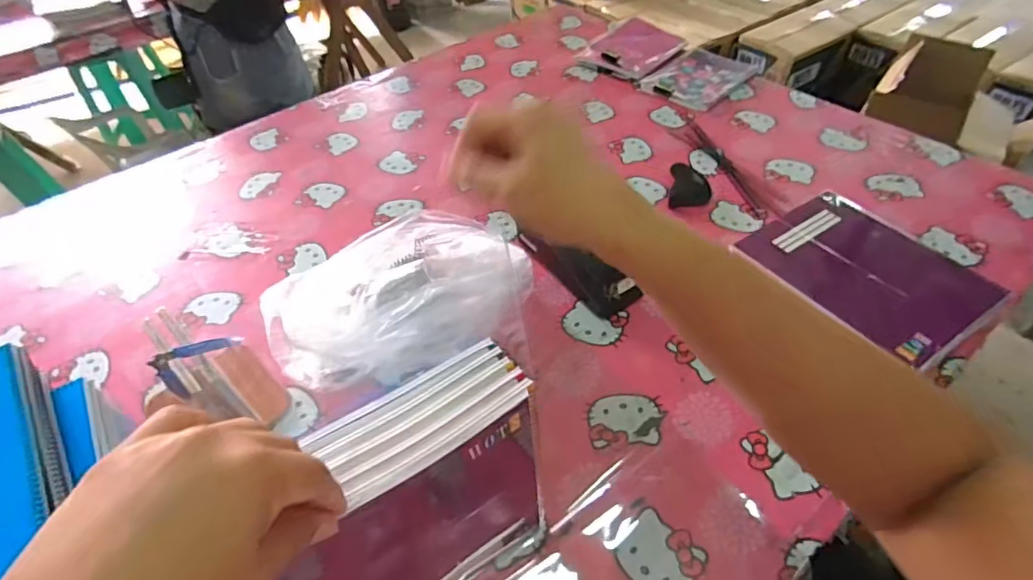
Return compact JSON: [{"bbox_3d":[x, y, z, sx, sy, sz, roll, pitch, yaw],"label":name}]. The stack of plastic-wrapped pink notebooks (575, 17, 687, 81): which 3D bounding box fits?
[{"bbox_3d":[0.263,-0.554,1.212,0.167,0.030,0.212,39,65,21],"label":"stack of plastic-wrapped pink notebooks"}]

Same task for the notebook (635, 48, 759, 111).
[{"bbox_3d":[0.392,-0.458,1.139,0.226,0.014,0.165,-37,56,-25],"label":"notebook"}]

